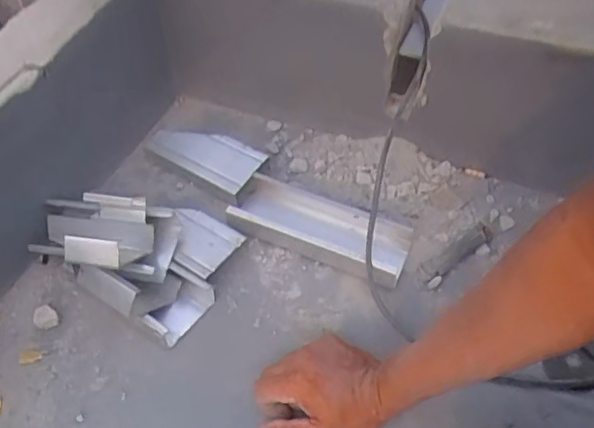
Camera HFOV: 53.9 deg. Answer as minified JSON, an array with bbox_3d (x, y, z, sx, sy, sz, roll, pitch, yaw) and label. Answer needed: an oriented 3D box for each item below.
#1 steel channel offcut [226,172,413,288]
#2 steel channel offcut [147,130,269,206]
[{"bbox_3d":[0.028,0.008,0.716,0.217,0.031,0.098,18,52,16],"label":"steel channel offcut"},{"bbox_3d":[-0.122,-0.076,0.782,0.163,0.035,0.074,24,54,20],"label":"steel channel offcut"}]

